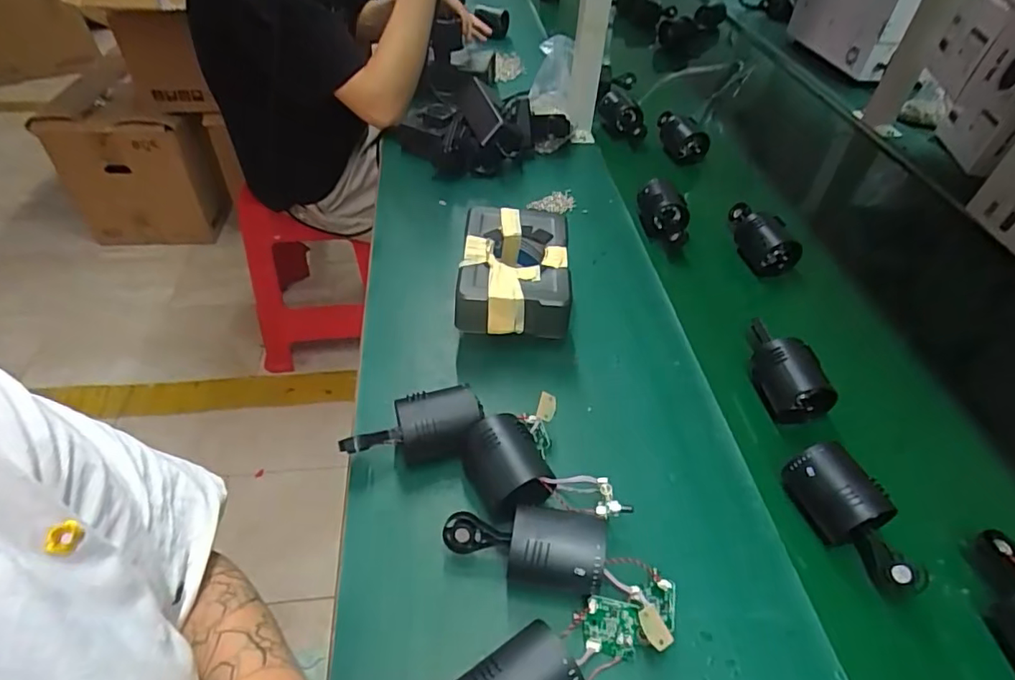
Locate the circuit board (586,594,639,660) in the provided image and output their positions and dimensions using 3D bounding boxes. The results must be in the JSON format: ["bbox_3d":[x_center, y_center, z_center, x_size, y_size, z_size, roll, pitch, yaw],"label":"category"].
[{"bbox_3d":[0.071,0.196,0.378,0.033,0.009,0.038,5,91,15],"label":"circuit board"}]

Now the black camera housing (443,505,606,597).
[{"bbox_3d":[0.012,0.148,0.402,0.114,0.040,0.053,2,45,17],"label":"black camera housing"}]

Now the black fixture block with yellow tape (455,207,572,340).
[{"bbox_3d":[0.008,-0.077,0.585,0.109,0.047,0.156,3,45,1],"label":"black fixture block with yellow tape"}]

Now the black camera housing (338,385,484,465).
[{"bbox_3d":[-0.079,0.078,0.463,0.113,0.043,0.048,-12,47,-14],"label":"black camera housing"}]

